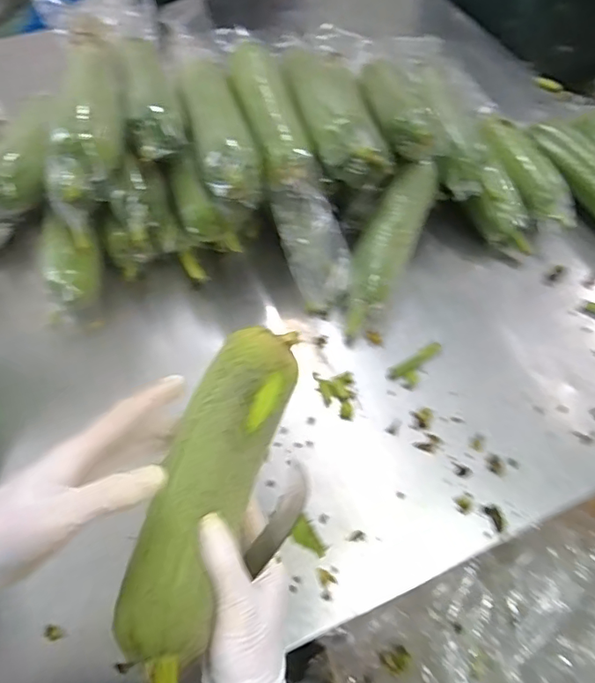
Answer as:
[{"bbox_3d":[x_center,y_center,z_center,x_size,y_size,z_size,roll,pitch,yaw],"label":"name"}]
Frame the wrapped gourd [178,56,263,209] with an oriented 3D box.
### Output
[{"bbox_3d":[-0.094,-0.250,0.575,0.064,0.062,0.257,-13,60,-8],"label":"wrapped gourd"}]

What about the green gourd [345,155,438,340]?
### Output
[{"bbox_3d":[0.102,-0.113,0.589,0.061,0.041,0.229,25,84,14],"label":"green gourd"}]

